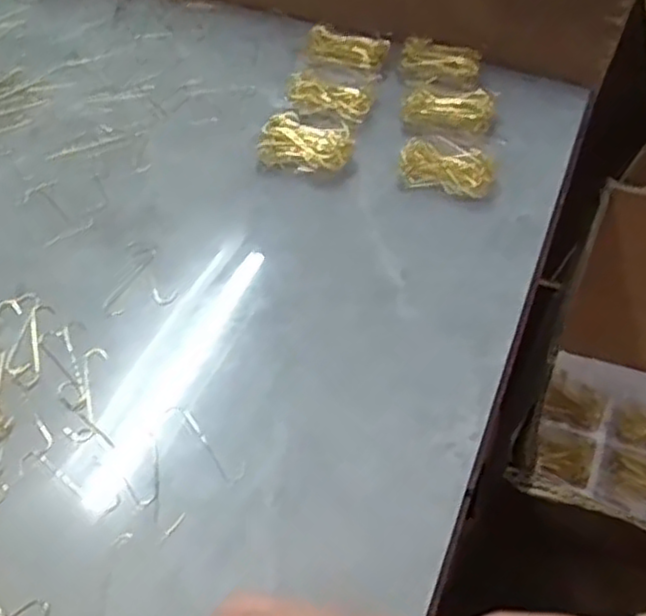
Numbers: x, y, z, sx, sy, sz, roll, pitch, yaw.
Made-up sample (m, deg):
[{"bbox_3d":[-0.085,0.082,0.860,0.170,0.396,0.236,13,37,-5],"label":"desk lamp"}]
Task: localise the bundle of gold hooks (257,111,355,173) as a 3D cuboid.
[{"bbox_3d":[-0.014,-0.127,0.569,0.074,0.021,0.050,20,53,15],"label":"bundle of gold hooks"}]

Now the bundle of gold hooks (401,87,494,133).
[{"bbox_3d":[0.101,-0.163,0.594,0.072,0.020,0.042,15,52,11],"label":"bundle of gold hooks"}]

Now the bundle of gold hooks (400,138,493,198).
[{"bbox_3d":[0.094,-0.105,0.552,0.069,0.022,0.036,19,53,14],"label":"bundle of gold hooks"}]

